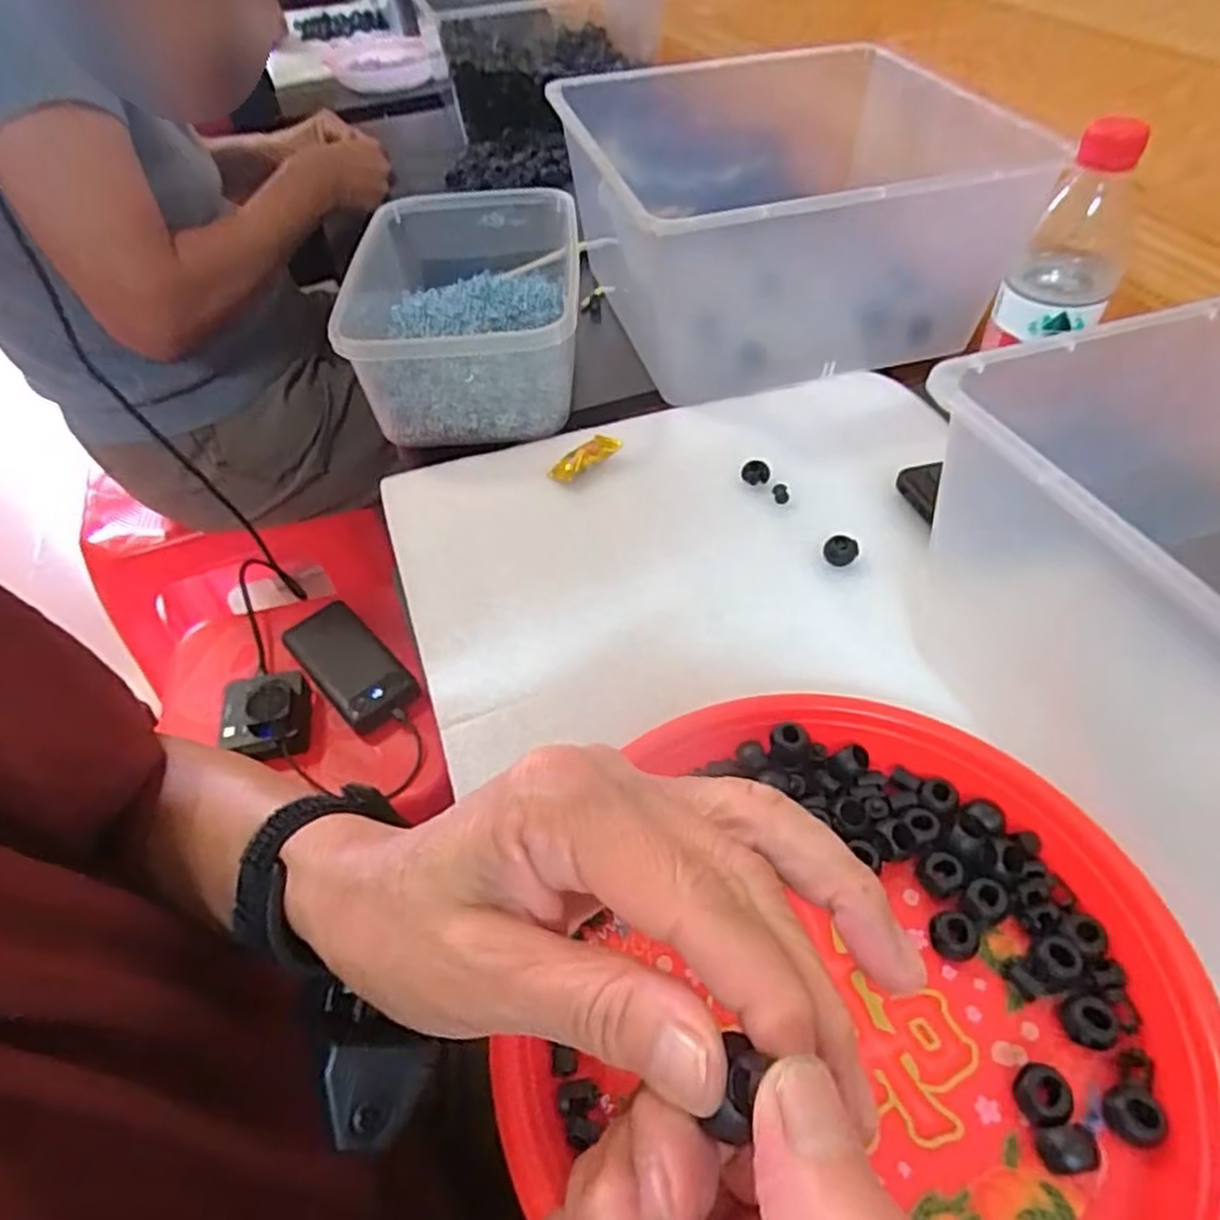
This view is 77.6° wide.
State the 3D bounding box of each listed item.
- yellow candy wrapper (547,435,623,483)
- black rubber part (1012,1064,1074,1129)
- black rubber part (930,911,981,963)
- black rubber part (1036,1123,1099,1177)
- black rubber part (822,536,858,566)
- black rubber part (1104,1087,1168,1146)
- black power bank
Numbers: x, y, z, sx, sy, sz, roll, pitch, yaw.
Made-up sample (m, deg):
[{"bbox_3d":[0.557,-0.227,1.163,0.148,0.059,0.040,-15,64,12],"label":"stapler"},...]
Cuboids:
[{"bbox_3d":[-0.017,-0.103,0.512,0.052,0.009,0.019,-31,51,-2],"label":"yellow candy wrapper"},{"bbox_3d":[0.145,0.163,0.254,0.015,0.013,0.018,-17,49,-9],"label":"black rubber part"},{"bbox_3d":[0.133,0.125,0.290,0.018,0.011,0.016,0,49,5],"label":"black rubber part"},{"bbox_3d":[0.149,0.174,0.244,0.017,0.013,0.012,-3,49,3],"label":"black rubber part"},{"bbox_3d":[0.134,-0.035,0.440,0.018,0.011,0.015,19,53,21],"label":"black rubber part"},{"bbox_3d":[0.172,0.168,0.251,0.016,0.012,0.016,-20,50,-12],"label":"black rubber part"},{"bbox_3d":[-0.261,0.051,0.756,0.071,0.015,0.172,-37,55,-24],"label":"black power bank"}]

